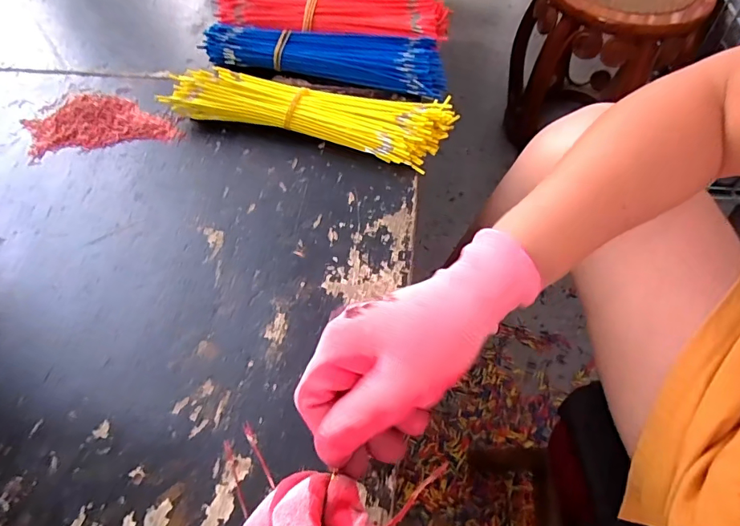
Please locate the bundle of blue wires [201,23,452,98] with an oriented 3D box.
[{"bbox_3d":[-0.045,-0.219,0.482,0.247,0.033,0.062,10,59,7],"label":"bundle of blue wires"}]

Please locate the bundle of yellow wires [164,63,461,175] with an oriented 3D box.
[{"bbox_3d":[-0.056,-0.148,0.437,0.262,0.031,0.073,14,60,10],"label":"bundle of yellow wires"}]

